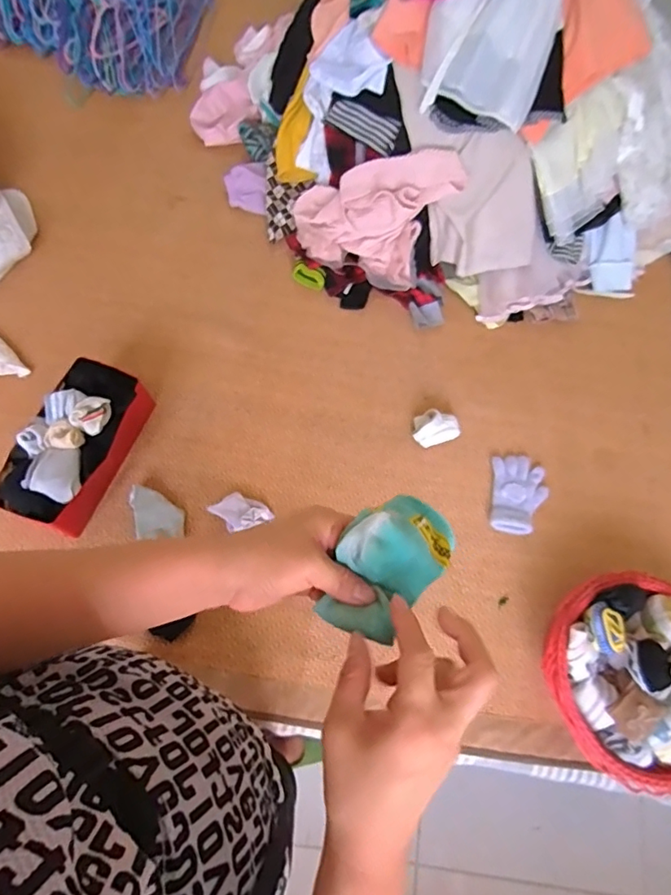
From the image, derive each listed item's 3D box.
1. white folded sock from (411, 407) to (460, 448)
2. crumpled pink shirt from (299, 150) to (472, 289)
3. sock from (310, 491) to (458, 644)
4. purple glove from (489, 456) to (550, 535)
[{"bbox_3d":[0.185,-0.038,0.942,0.086,0.048,0.067,-16,71,-6],"label":"white folded sock"},{"bbox_3d":[0.066,-0.465,1.017,0.307,0.187,0.191,21,69,7],"label":"crumpled pink shirt"},{"bbox_3d":[0.037,0.084,0.373,0.069,0.050,0.116,38,76,10],"label":"sock"},{"bbox_3d":[0.330,0.084,0.908,0.099,0.034,0.149,11,68,3],"label":"purple glove"}]

